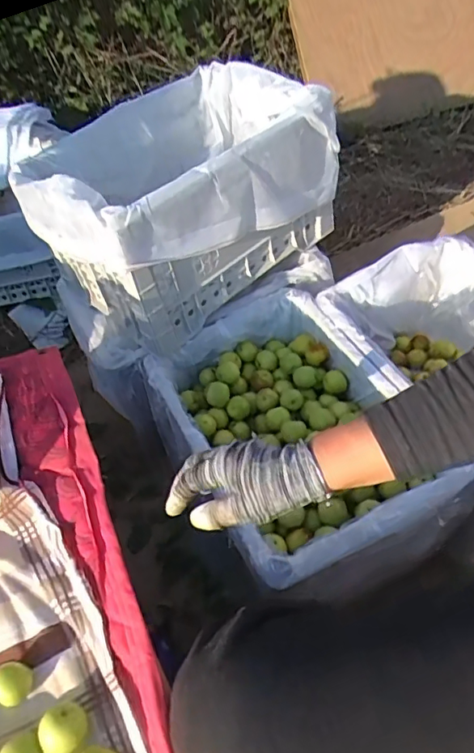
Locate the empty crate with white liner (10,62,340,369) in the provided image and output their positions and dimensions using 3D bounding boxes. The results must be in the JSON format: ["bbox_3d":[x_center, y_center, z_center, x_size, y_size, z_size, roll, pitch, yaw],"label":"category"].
[{"bbox_3d":[-0.092,-0.269,0.903,0.461,0.288,0.292,-39,54,-23],"label":"empty crate with white liner"}]

